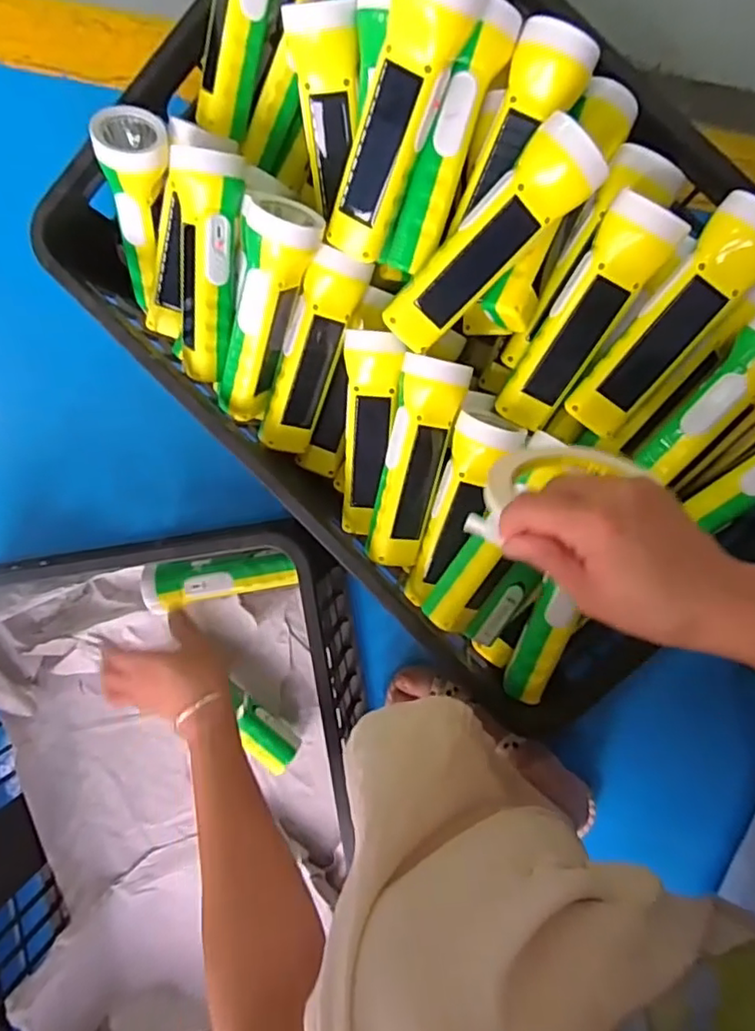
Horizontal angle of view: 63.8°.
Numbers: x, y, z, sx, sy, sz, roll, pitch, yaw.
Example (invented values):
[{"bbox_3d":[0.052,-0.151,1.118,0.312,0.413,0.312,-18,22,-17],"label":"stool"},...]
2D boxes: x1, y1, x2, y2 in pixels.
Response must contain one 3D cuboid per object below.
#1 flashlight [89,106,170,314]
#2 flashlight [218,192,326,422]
[{"bbox_3d":[-0.197,-0.245,0.510,0.051,0.165,0.050,24,54,2],"label":"flashlight"},{"bbox_3d":[-0.088,-0.150,0.466,0.050,0.045,0.164,23,126,2],"label":"flashlight"}]

